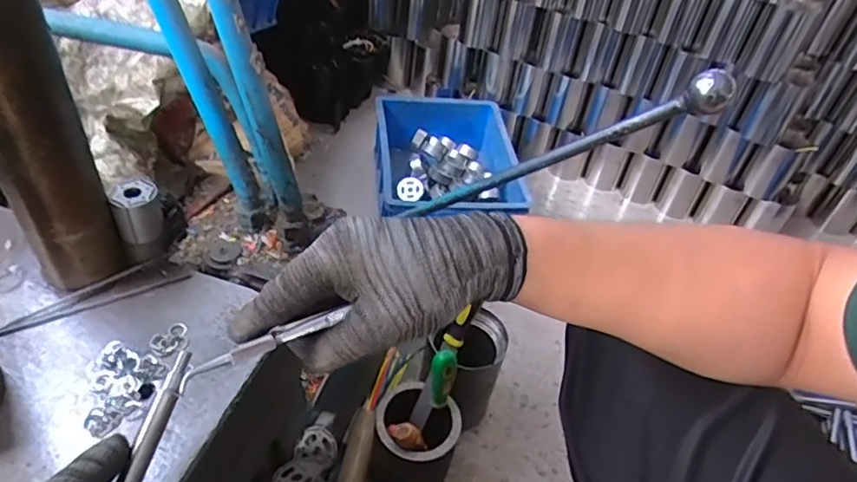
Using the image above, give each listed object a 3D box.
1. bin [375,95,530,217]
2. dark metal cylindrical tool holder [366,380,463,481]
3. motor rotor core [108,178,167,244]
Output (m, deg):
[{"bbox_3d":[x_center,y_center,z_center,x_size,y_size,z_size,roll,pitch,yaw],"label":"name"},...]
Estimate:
[{"bbox_3d":[0.038,-0.177,1.298,0.303,0.133,0.423,2,43,-7],"label":"bin"},{"bbox_3d":[-0.020,0.286,0.805,0.105,0.153,0.099,4,42,-4],"label":"dark metal cylindrical tool holder"},{"bbox_3d":[-0.247,-0.027,0.497,0.035,0.047,0.027,-21,49,-28],"label":"motor rotor core"}]

